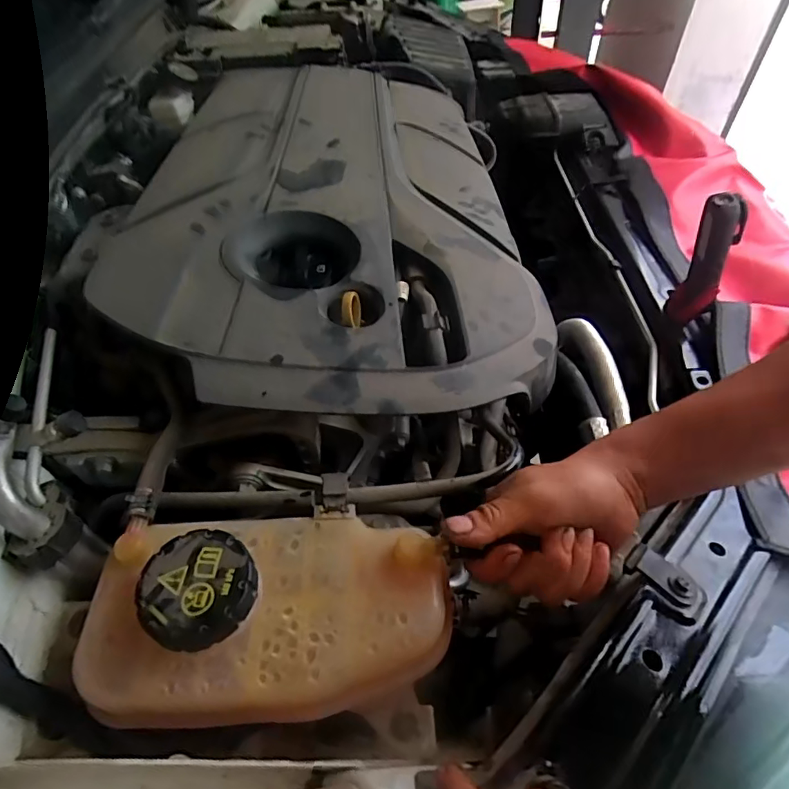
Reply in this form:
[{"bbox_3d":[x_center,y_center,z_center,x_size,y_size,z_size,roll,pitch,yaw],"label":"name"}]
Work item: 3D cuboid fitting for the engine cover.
[{"bbox_3d":[-0.078,-0.223,0.567,0.412,0.080,0.607,-7,52,-3],"label":"engine cover"}]

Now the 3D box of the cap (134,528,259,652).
[{"bbox_3d":[-0.118,0.120,0.307,0.064,0.026,0.065,-1,51,2],"label":"cap"}]

